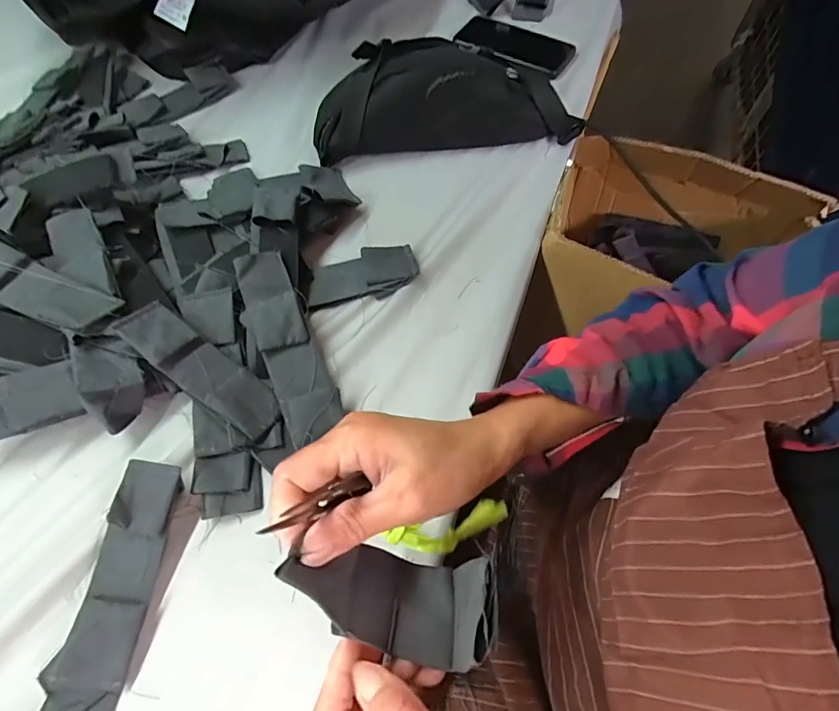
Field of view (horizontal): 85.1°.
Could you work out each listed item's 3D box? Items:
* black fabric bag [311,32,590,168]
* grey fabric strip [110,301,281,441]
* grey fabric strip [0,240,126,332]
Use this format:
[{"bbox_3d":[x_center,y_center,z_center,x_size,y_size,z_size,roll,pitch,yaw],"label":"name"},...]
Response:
[{"bbox_3d":[0.024,-0.317,0.543,0.300,0.083,0.147,-6,63,-2],"label":"black fabric bag"},{"bbox_3d":[-0.182,0.009,0.383,0.147,0.012,0.046,36,52,1],"label":"grey fabric strip"},{"bbox_3d":[-0.335,-0.063,0.389,0.148,0.023,0.046,25,66,1],"label":"grey fabric strip"}]

